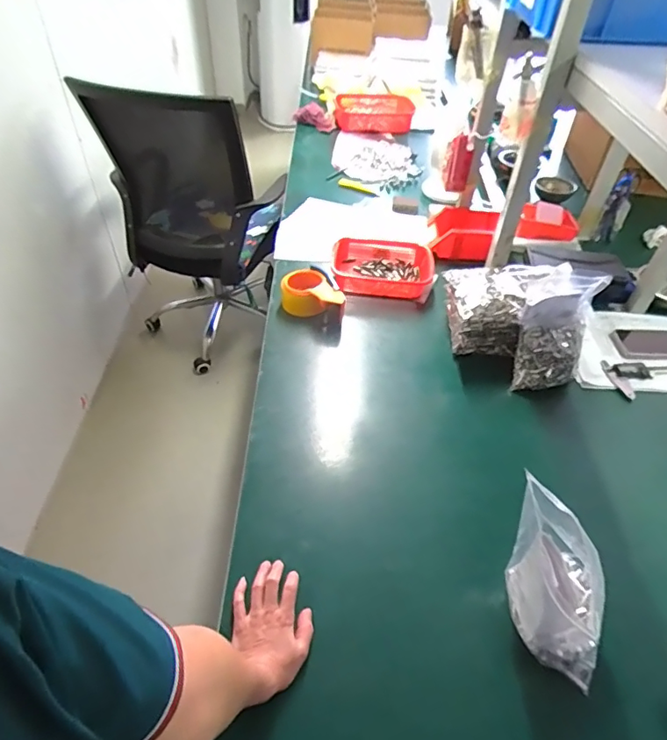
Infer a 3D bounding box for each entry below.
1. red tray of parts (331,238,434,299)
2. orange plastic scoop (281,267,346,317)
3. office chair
[{"bbox_3d":[0.109,-0.228,1.116,0.222,0.045,0.165,3,46,0],"label":"red tray of parts"},{"bbox_3d":[-0.039,-0.151,1.007,0.136,0.063,0.084,13,47,10],"label":"orange plastic scoop"},{"bbox_3d":[-0.454,-0.513,1.738,0.539,0.944,0.583,-2,46,-4],"label":"office chair"}]

